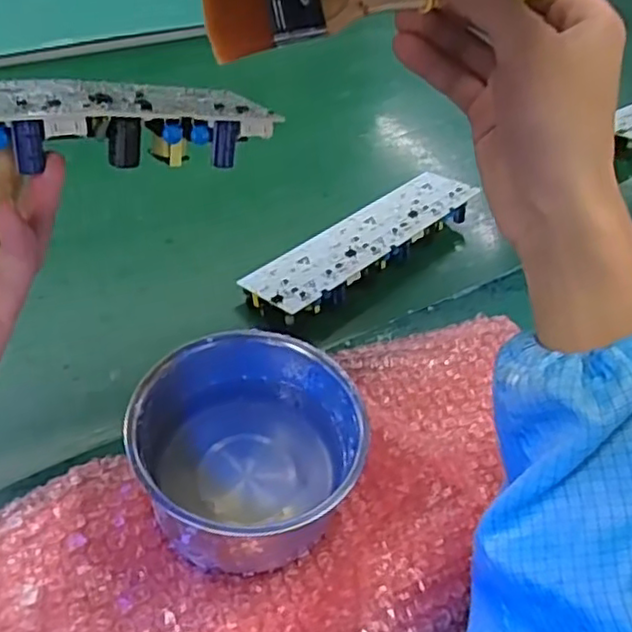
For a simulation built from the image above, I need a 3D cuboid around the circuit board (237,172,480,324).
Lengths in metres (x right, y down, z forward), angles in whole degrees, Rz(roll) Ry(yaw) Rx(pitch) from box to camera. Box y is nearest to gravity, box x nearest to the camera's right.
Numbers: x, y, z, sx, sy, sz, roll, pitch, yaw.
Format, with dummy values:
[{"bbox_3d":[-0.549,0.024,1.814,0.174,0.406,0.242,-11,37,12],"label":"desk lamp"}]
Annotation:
[{"bbox_3d":[0.043,-0.065,0.567,0.238,0.022,0.069,-32,55,-31],"label":"circuit board"}]

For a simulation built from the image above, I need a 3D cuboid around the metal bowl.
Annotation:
[{"bbox_3d":[-0.038,0.076,0.377,0.117,0.075,0.113,4,48,-4],"label":"metal bowl"}]

